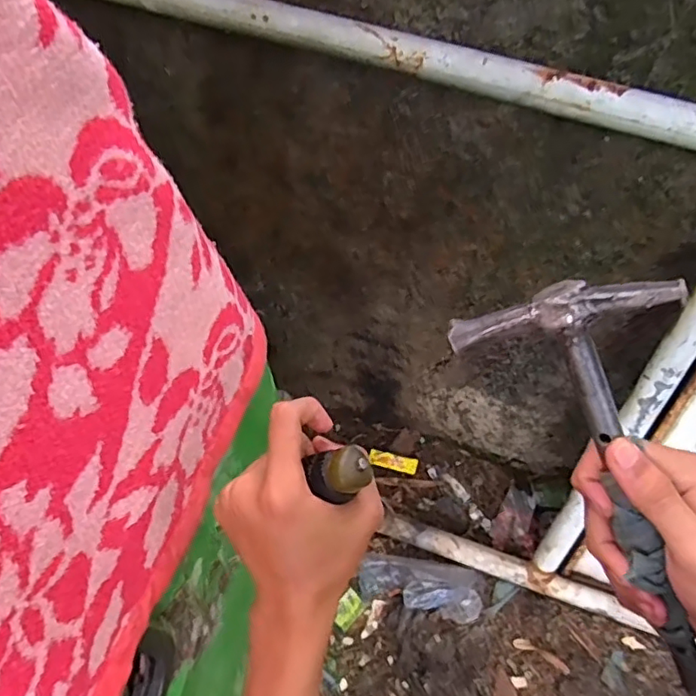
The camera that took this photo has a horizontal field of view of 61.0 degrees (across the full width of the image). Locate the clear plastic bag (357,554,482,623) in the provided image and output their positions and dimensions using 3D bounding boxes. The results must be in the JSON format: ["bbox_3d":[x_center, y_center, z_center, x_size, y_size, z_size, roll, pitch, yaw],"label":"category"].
[{"bbox_3d":[0.170,0.566,1.400,0.295,0.083,0.113,10,49,3],"label":"clear plastic bag"}]

